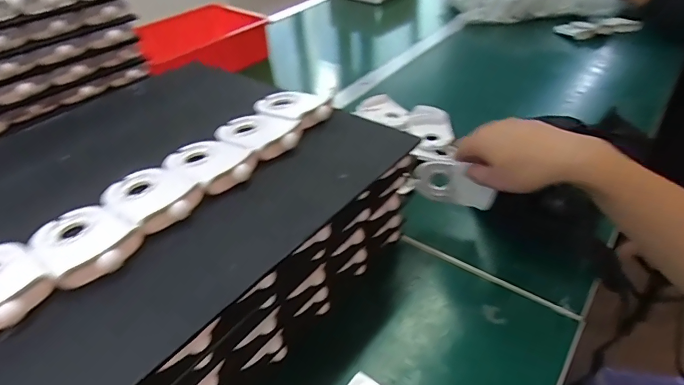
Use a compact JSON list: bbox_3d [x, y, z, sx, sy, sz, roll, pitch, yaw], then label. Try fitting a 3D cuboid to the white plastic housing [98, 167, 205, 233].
[{"bbox_3d":[-0.155,0.000,0.346,0.084,0.017,0.058,26,48,32],"label":"white plastic housing"}]

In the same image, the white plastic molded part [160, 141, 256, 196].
[{"bbox_3d":[-0.118,-0.030,0.381,0.085,0.018,0.058,27,48,33],"label":"white plastic molded part"}]

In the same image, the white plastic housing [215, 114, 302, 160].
[{"bbox_3d":[-0.083,-0.061,0.417,0.085,0.017,0.062,29,50,35],"label":"white plastic housing"}]

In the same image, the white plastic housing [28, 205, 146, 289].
[{"bbox_3d":[-0.188,0.032,0.309,0.090,0.019,0.058,25,47,32],"label":"white plastic housing"}]

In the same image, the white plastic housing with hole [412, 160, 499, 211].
[{"bbox_3d":[0.125,-0.010,0.477,0.089,0.058,0.010,19,42,19],"label":"white plastic housing with hole"}]

